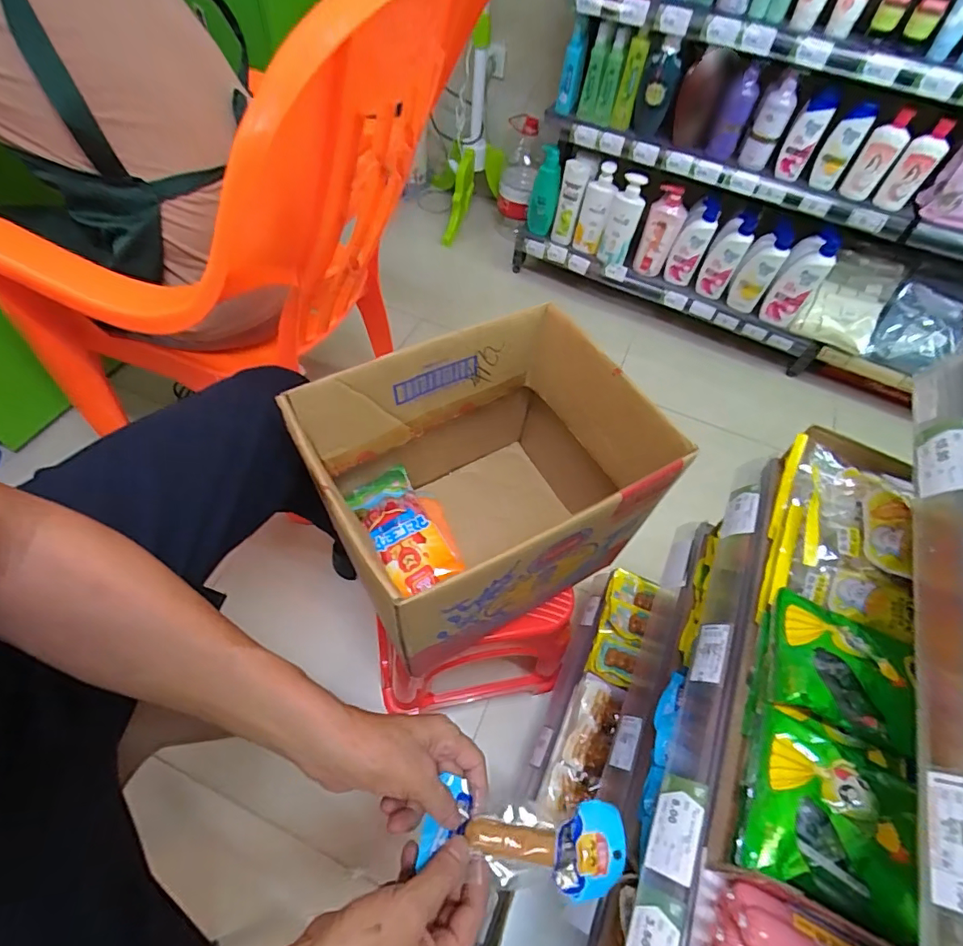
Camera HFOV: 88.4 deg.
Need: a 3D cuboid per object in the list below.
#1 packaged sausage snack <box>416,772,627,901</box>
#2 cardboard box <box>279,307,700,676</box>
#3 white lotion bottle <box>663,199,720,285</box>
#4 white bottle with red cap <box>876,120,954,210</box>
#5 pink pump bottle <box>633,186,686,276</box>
[{"bbox_3d":[0.035,0.298,0.401,0.161,0.019,0.063,9,58,-1],"label":"packaged sausage snack"},{"bbox_3d":[-0.003,0.027,0.613,0.334,0.302,0.265,-25,63,-19],"label":"cardboard box"},{"bbox_3d":[0.567,-0.617,1.328,0.082,0.221,0.044,33,40,15],"label":"white lotion bottle"},{"bbox_3d":[0.912,-0.645,1.044,0.067,0.153,0.044,39,63,18],"label":"white bottle with red cap"},{"bbox_3d":[0.481,-0.646,1.341,0.091,0.214,0.074,26,60,11],"label":"pink pump bottle"}]

